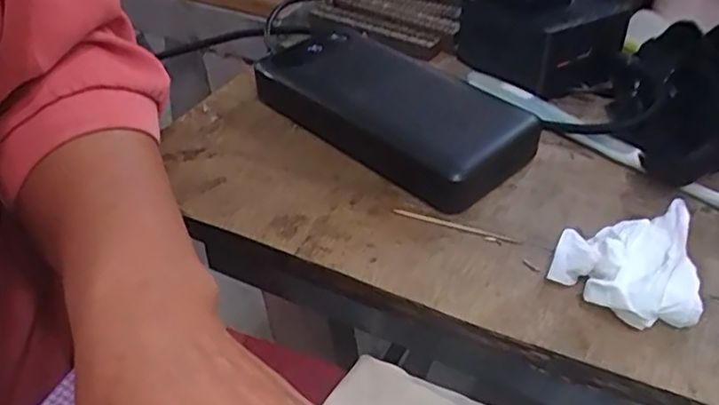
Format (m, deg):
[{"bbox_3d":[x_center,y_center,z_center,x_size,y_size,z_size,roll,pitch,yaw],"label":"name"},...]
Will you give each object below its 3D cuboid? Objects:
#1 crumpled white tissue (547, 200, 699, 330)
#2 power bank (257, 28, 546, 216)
[{"bbox_3d":[0.105,0.026,0.247,0.050,0.032,0.042,-2,40,-3],"label":"crumpled white tissue"},{"bbox_3d":[0.014,-0.053,0.341,0.069,0.028,0.155,-32,50,-32],"label":"power bank"}]

